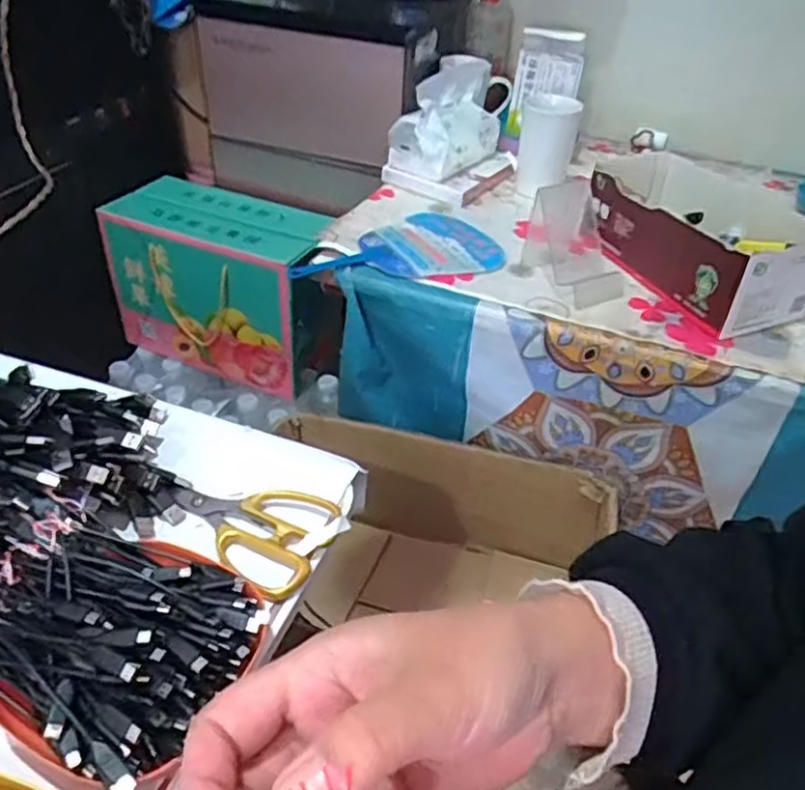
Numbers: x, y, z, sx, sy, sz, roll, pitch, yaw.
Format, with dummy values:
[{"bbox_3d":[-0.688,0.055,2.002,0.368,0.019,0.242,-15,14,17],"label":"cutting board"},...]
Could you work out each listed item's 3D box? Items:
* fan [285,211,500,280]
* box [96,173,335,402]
[{"bbox_3d":[-0.007,-0.183,0.810,0.240,0.008,0.154,-3,41,-9],"label":"fan"},{"bbox_3d":[-0.273,-0.175,1.073,0.322,0.240,0.170,20,42,17],"label":"box"}]

